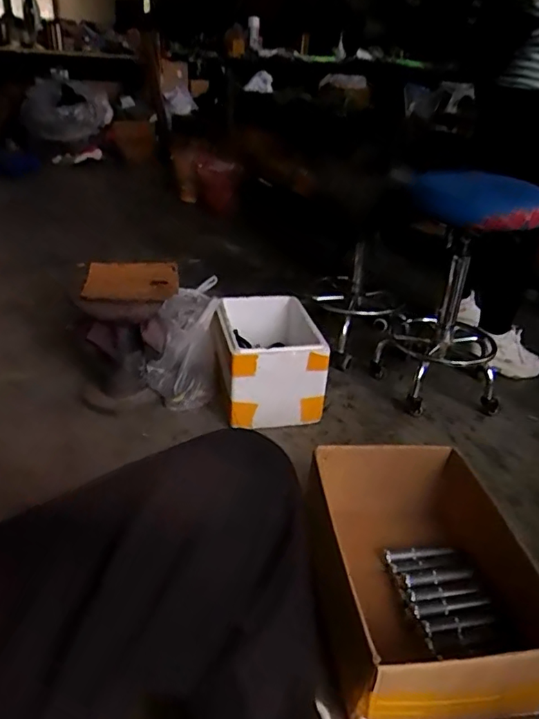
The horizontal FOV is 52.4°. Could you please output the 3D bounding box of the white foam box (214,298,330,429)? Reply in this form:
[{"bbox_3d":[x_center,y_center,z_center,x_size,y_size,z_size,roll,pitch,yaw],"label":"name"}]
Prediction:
[{"bbox_3d":[-0.005,-0.014,1.420,0.244,0.183,0.322,-1,29,-8],"label":"white foam box"}]

